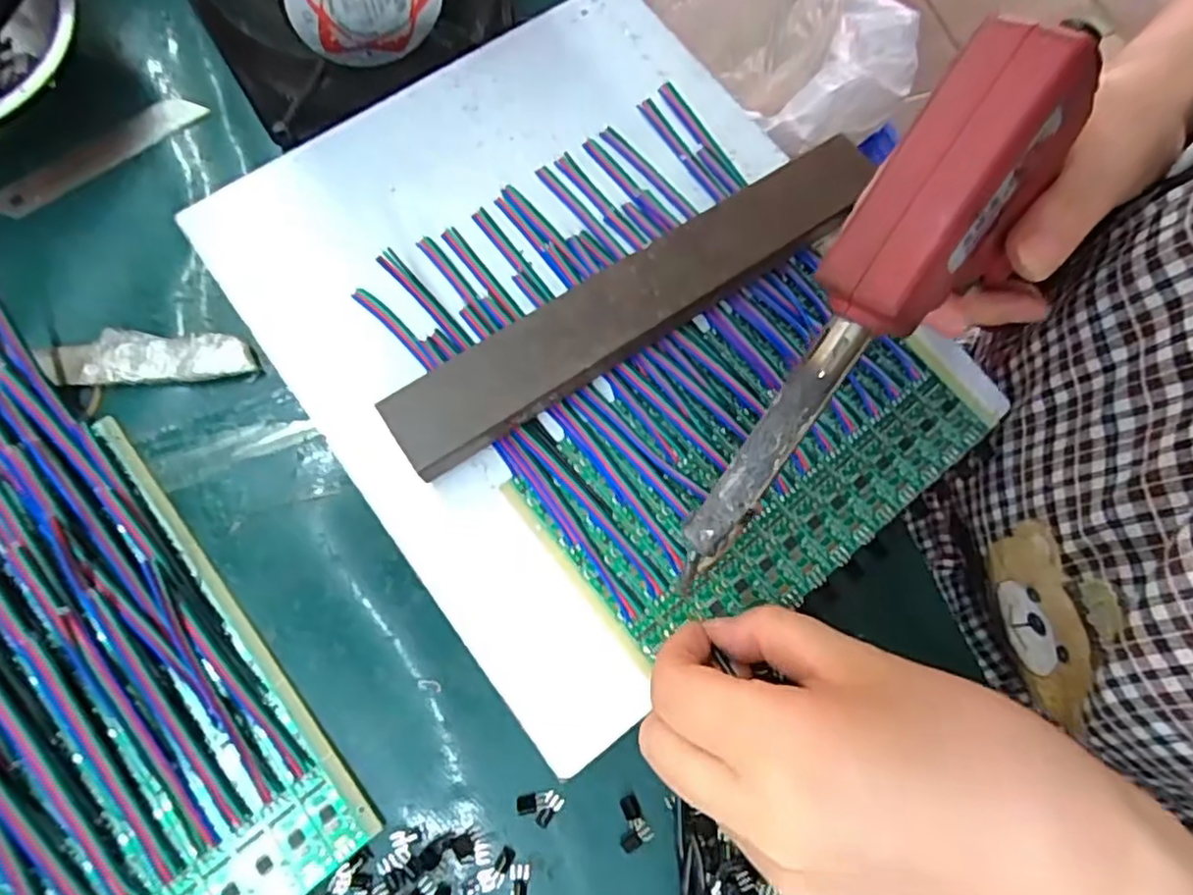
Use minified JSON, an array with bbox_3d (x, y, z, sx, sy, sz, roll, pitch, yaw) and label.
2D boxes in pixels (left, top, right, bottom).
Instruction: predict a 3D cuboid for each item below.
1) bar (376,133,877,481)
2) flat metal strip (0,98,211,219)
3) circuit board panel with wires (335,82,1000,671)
[{"bbox_3d":[0.018,-0.056,0.245,0.202,0.024,0.033,-32,79,-12],"label":"bar"},{"bbox_3d":[-0.222,-0.131,0.298,0.096,0.004,0.015,-37,80,-13],"label":"flat metal strip"},{"bbox_3d":[0.029,-0.033,0.254,0.156,0.012,0.190,-38,80,-13],"label":"circuit board panel with wires"}]

